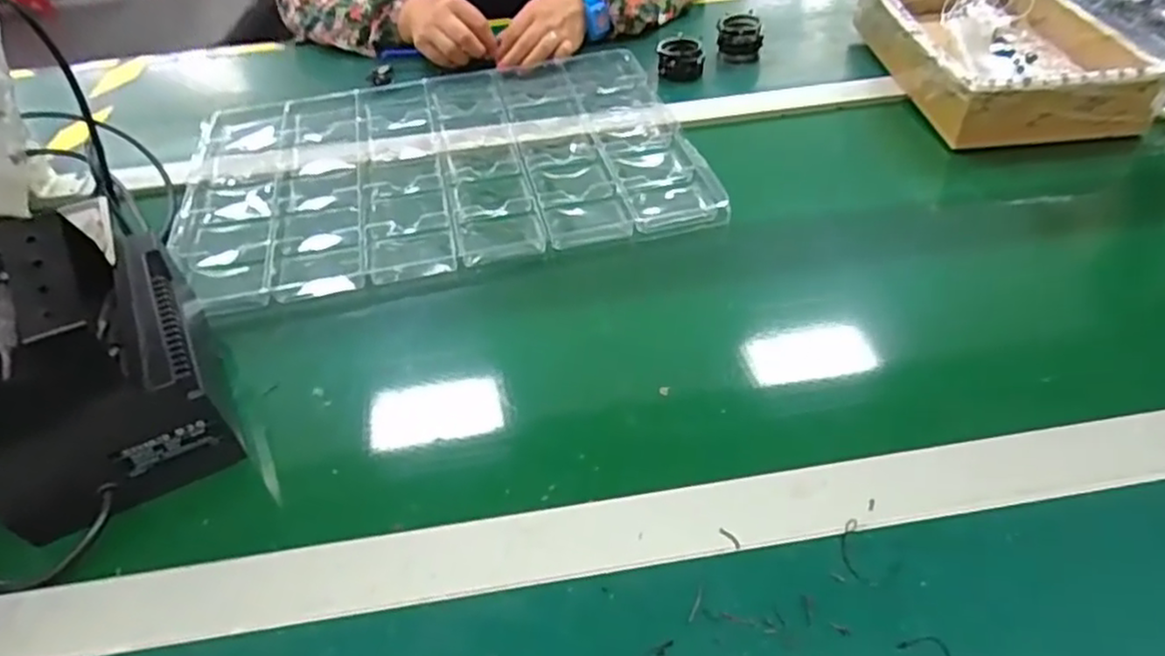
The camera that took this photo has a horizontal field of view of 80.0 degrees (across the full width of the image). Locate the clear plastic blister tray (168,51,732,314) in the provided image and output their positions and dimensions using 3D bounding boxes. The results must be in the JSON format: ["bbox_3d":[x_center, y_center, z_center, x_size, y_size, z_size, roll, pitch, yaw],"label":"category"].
[{"bbox_3d":[-0.127,-0.152,0.636,0.434,0.027,0.296,-12,44,-8],"label":"clear plastic blister tray"}]

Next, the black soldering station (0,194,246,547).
[{"bbox_3d":[-0.289,0.007,0.388,0.116,0.154,0.154,-24,47,-19],"label":"black soldering station"}]

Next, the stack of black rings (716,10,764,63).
[{"bbox_3d":[0.177,-0.330,0.785,0.050,0.038,0.041,1,44,6],"label":"stack of black rings"}]

